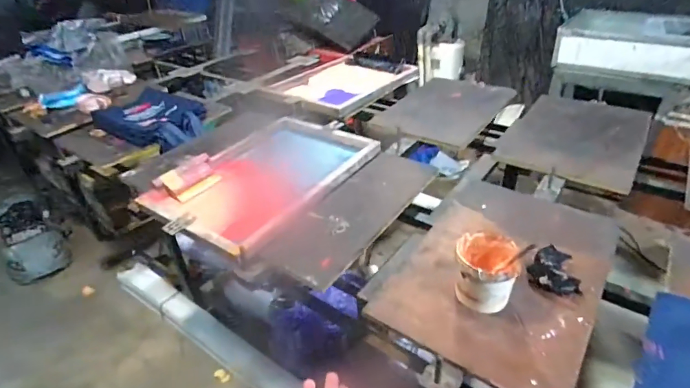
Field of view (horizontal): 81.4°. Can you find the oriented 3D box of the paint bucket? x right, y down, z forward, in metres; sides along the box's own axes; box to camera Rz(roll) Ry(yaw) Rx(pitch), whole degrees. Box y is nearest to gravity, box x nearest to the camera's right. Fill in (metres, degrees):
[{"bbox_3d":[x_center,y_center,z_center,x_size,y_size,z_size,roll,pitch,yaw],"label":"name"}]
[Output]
[{"bbox_3d":[0.291,0.164,0.830,0.124,0.126,0.136,15,40,23],"label":"paint bucket"}]

